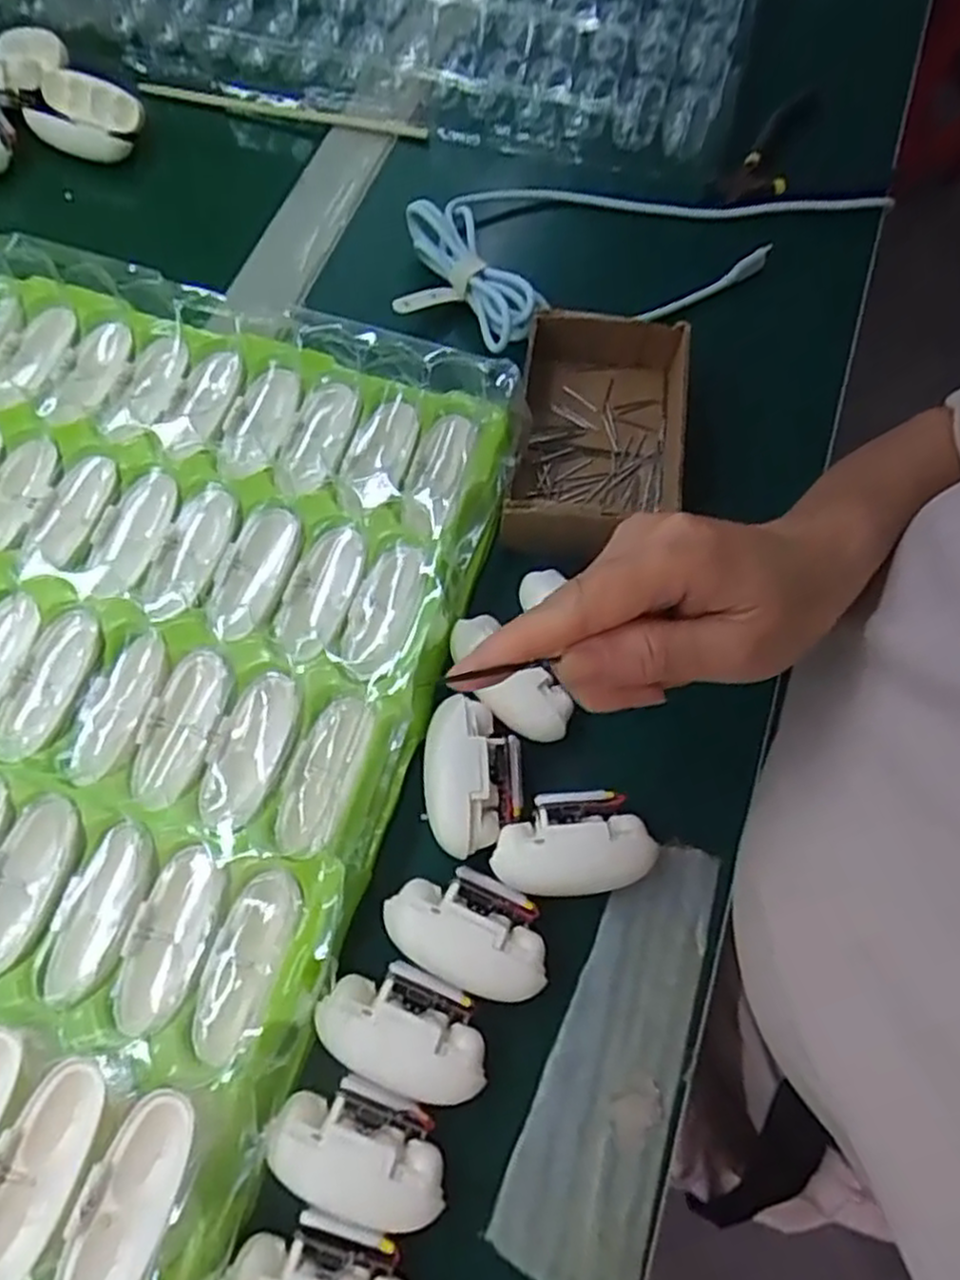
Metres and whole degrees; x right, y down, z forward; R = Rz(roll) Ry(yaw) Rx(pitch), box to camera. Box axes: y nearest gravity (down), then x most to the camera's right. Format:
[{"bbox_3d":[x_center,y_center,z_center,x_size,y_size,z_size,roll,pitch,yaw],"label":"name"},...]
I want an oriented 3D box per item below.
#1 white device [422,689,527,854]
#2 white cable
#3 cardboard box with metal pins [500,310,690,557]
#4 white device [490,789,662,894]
[{"bbox_3d":[-0.002,0.054,0.316,0.040,0.017,0.063,3,69,-2],"label":"white device"},{"bbox_3d":[0.092,-0.237,0.435,0.293,0.025,0.111,-19,71,-10],"label":"white cable"},{"bbox_3d":[0.062,-0.101,0.382,0.085,0.039,0.130,10,69,1],"label":"cardboard box with metal pins"},{"bbox_3d":[0.037,0.083,0.314,0.062,0.023,0.040,-3,69,-4],"label":"white device"}]

